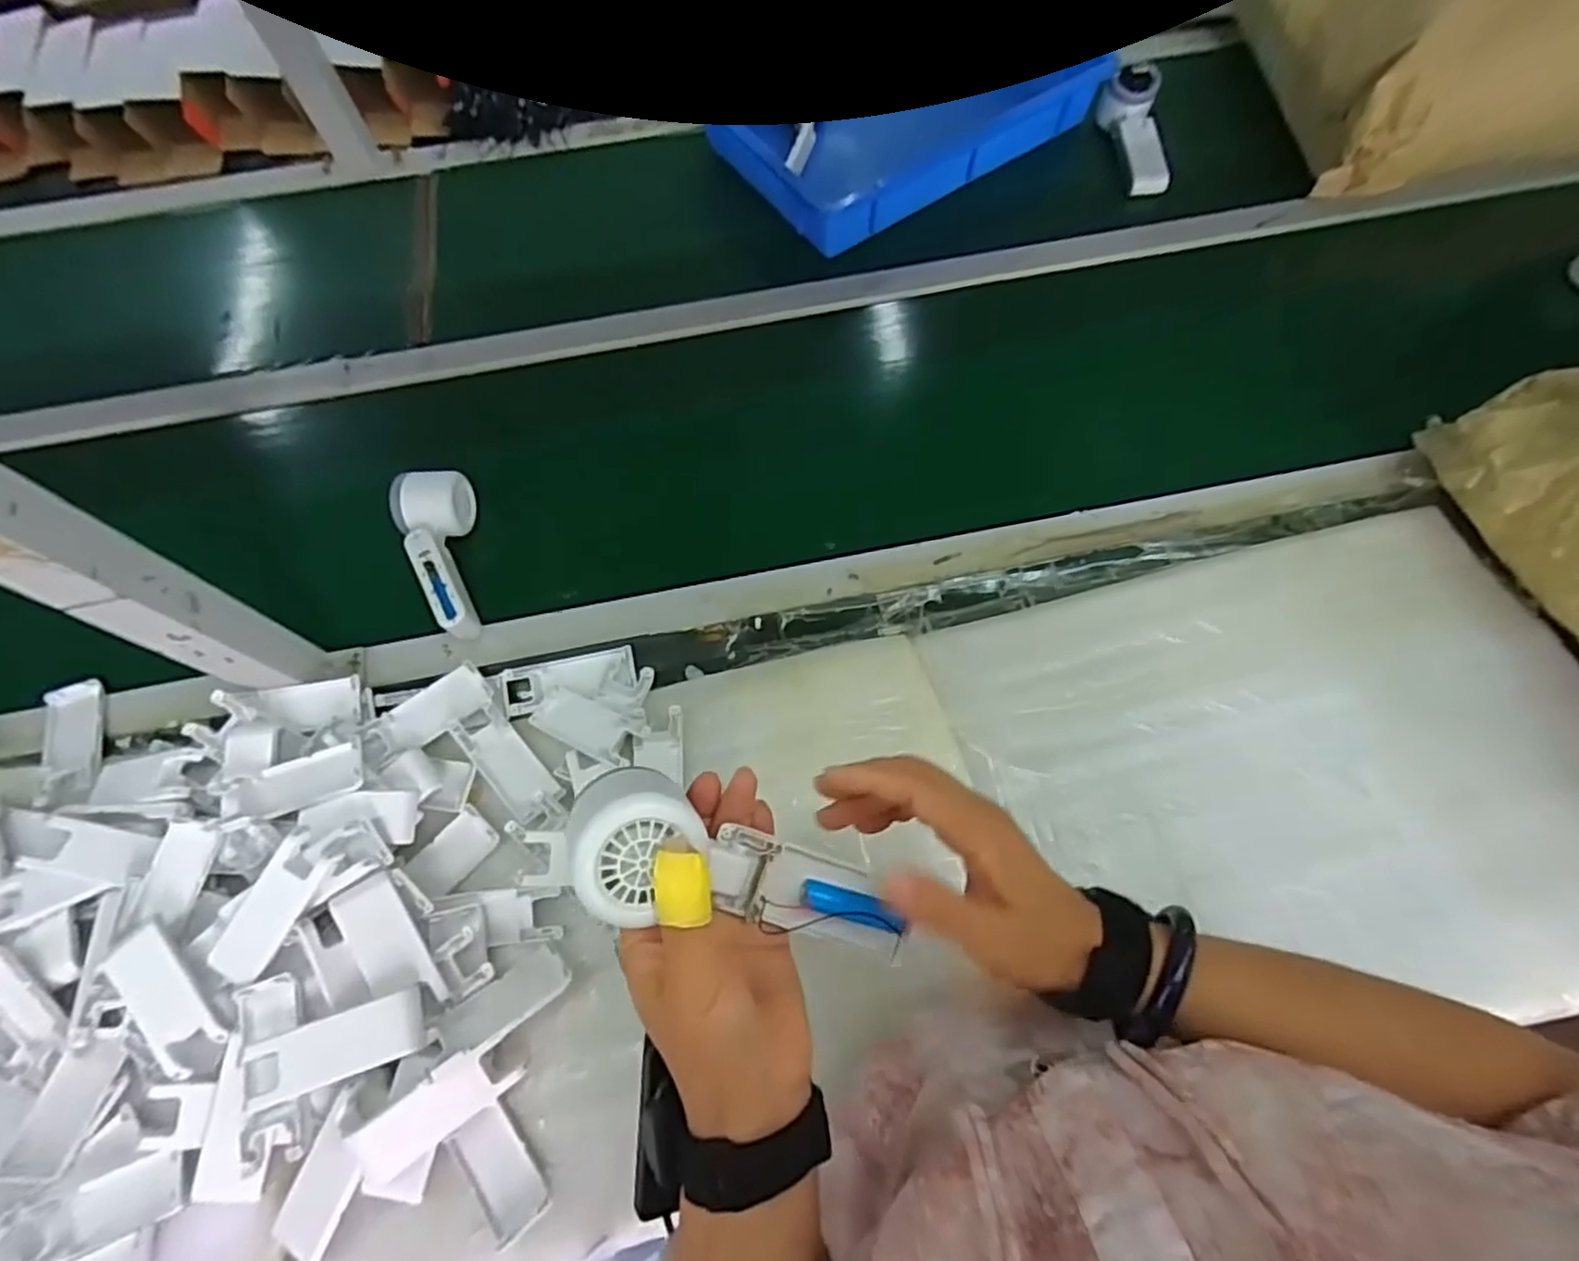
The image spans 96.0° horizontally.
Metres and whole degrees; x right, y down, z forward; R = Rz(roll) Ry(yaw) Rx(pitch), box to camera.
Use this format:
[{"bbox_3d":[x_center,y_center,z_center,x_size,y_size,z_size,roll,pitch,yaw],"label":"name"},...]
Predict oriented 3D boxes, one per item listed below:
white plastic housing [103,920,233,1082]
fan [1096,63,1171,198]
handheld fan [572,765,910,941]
[{"bbox_3d":[-0.412,0.243,0.470,0.099,0.019,0.045,42,73,17],"label":"white plastic housing"},{"bbox_3d":[0.409,-0.582,0.830,0.060,0.046,0.166,-8,80,-1],"label":"fan"},{"bbox_3d":[-0.023,0.114,0.335,0.166,0.053,0.060,20,65,-18],"label":"handheld fan"}]

